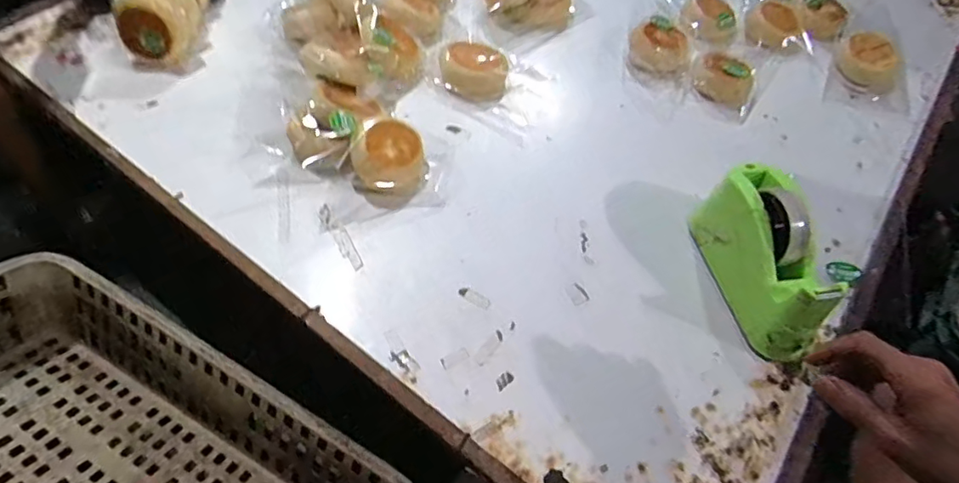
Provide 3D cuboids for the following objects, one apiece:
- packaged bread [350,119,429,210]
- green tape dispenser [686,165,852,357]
[{"bbox_3d":[-0.109,-0.098,0.671,0.090,0.068,0.082,-7,57,-9],"label":"packaged bread"},{"bbox_3d":[0.315,0.014,0.595,0.078,0.107,0.199,-10,58,-10],"label":"green tape dispenser"}]

